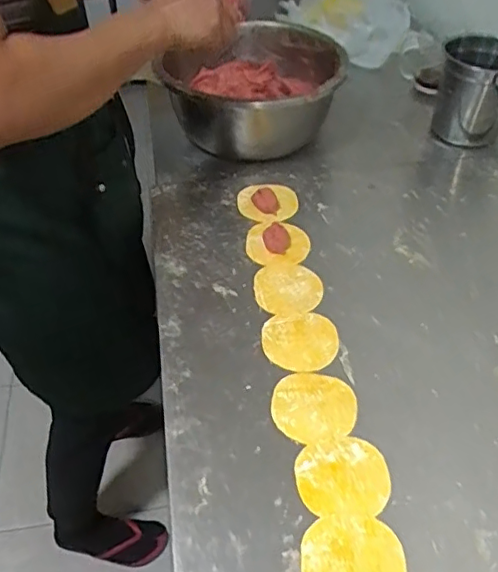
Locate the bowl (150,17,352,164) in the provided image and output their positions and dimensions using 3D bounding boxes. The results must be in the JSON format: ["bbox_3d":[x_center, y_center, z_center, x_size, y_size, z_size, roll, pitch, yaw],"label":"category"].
[{"bbox_3d":[0.009,-0.295,0.877,0.252,0.117,0.246,-12,48,-12],"label":"bowl"}]

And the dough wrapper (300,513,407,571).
[{"bbox_3d":[0.084,0.224,0.469,0.084,0.004,0.074,-11,47,-11],"label":"dough wrapper"}]

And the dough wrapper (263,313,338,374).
[{"bbox_3d":[0.056,0.061,0.626,0.080,0.005,0.078,2,46,1],"label":"dough wrapper"}]

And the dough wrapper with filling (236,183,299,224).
[{"bbox_3d":[0.026,-0.115,0.793,0.081,0.009,0.079,-1,46,-2],"label":"dough wrapper with filling"}]

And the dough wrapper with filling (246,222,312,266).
[{"bbox_3d":[0.037,-0.057,0.738,0.081,0.012,0.068,-5,47,-6],"label":"dough wrapper with filling"}]

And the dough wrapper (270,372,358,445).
[{"bbox_3d":[0.065,0.120,0.572,0.084,0.004,0.076,-9,47,-10],"label":"dough wrapper"}]

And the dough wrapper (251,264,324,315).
[{"bbox_3d":[0.047,0.003,0.687,0.080,0.004,0.082,1,46,0],"label":"dough wrapper"}]

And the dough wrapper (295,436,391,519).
[{"bbox_3d":[0.085,0.171,0.520,0.082,0.004,0.071,0,46,-1],"label":"dough wrapper"}]

